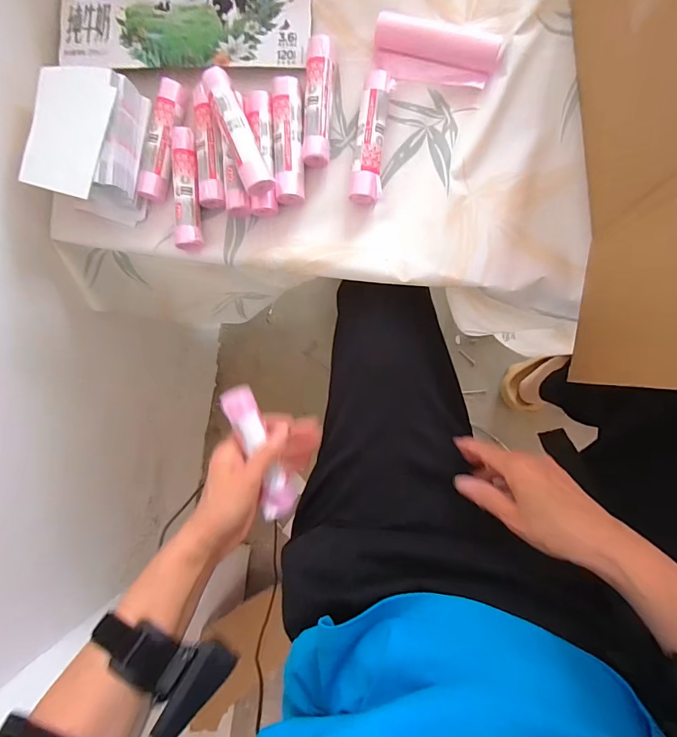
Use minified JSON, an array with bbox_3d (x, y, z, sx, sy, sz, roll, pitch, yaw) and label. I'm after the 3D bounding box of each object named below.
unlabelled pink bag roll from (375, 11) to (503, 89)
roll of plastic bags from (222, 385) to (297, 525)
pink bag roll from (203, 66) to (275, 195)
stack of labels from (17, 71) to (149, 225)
[{"bbox_3d":[0.093,-0.307,0.406,0.117,0.021,0.048,13,92,8],"label":"unlabelled pink bag roll"},{"bbox_3d":[-0.074,0.078,0.390,0.027,0.020,0.127,-18,98,8],"label":"roll of plastic bags"},{"bbox_3d":[-0.098,-0.231,0.415,0.026,0.033,0.123,-23,87,8],"label":"pink bag roll"},{"bbox_3d":[-0.259,-0.235,0.429,0.092,0.051,0.137,8,91,8],"label":"stack of labels"}]

